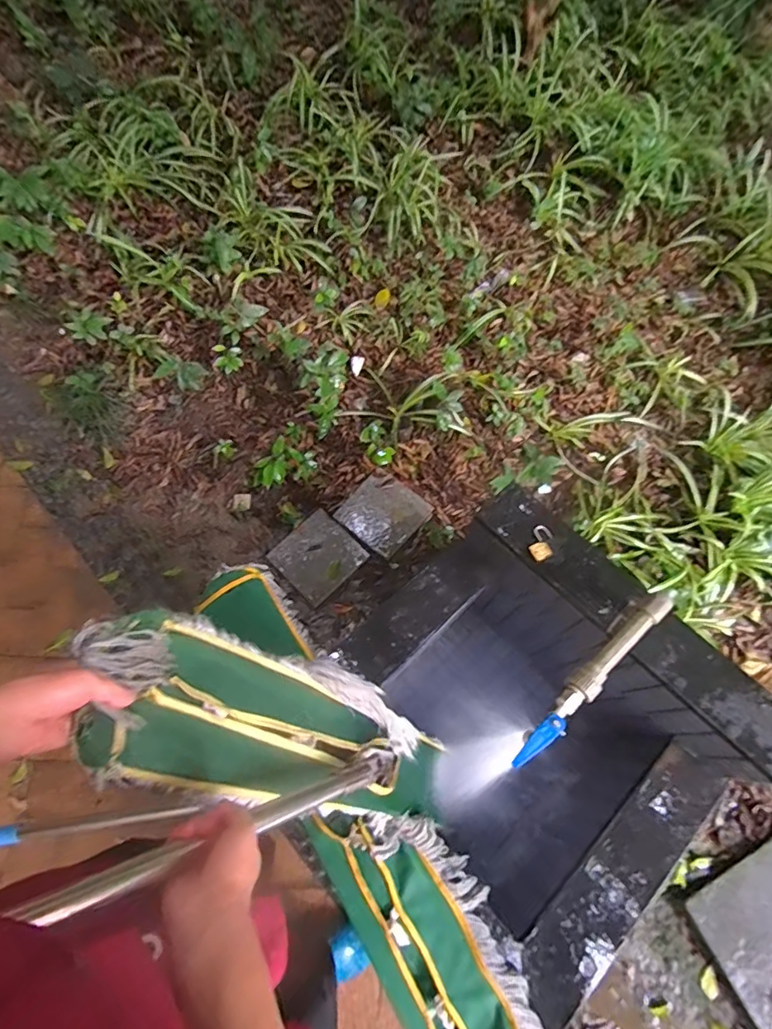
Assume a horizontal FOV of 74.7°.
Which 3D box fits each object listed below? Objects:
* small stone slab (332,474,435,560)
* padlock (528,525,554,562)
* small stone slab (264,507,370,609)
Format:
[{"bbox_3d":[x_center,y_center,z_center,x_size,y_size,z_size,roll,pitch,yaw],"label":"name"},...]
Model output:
[{"bbox_3d":[-0.006,-0.004,1.392,0.196,0.029,0.196,39,72,15],"label":"small stone slab"},{"bbox_3d":[0.265,0.049,0.864,0.037,0.019,0.064,8,67,4],"label":"padlock"},{"bbox_3d":[-0.182,0.110,1.349,0.199,0.024,0.198,42,73,16],"label":"small stone slab"}]

